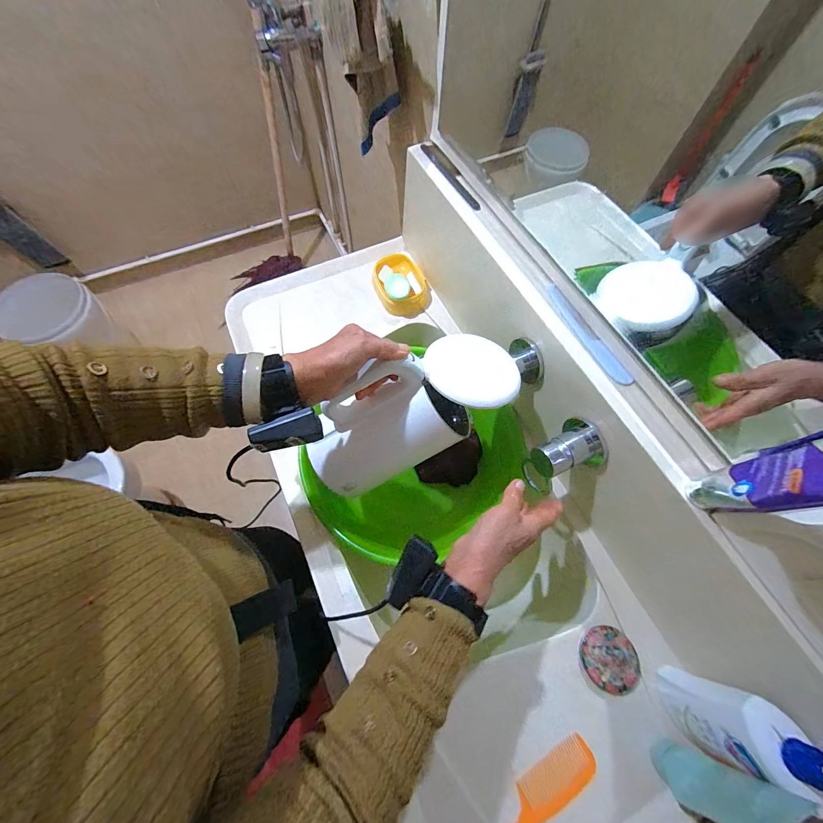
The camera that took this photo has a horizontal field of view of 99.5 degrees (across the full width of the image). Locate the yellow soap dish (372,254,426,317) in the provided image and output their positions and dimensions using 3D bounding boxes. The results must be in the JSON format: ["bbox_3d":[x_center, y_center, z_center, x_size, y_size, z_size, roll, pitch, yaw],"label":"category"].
[{"bbox_3d":[-0.022,-0.257,0.702,0.097,0.042,0.130,-21,69,-10],"label":"yellow soap dish"}]

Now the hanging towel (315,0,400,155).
[{"bbox_3d":[-0.085,-0.607,0.610,0.135,0.261,0.058,33,70,12],"label":"hanging towel"}]

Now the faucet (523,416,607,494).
[{"bbox_3d":[0.202,0.062,0.475,0.106,0.062,0.067,-27,70,-12],"label":"faucet"}]

